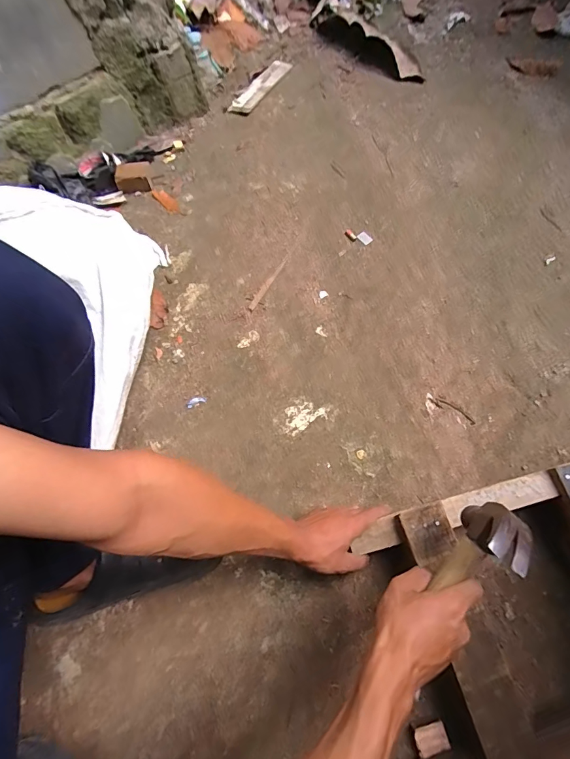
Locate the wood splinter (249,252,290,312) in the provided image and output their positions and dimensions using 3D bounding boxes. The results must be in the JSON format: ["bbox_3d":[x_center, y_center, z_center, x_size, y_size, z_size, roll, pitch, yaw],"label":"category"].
[{"bbox_3d":[-0.031,-0.195,0.762,0.013,0.008,0.156,26,70,11],"label":"wood splinter"}]

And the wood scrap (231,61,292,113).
[{"bbox_3d":[-0.060,-0.764,1.004,0.065,0.005,0.225,28,70,12],"label":"wood scrap"}]

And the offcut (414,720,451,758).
[{"bbox_3d":[0.177,0.438,0.474,0.039,0.021,0.027,-17,68,-6],"label":"offcut"}]

